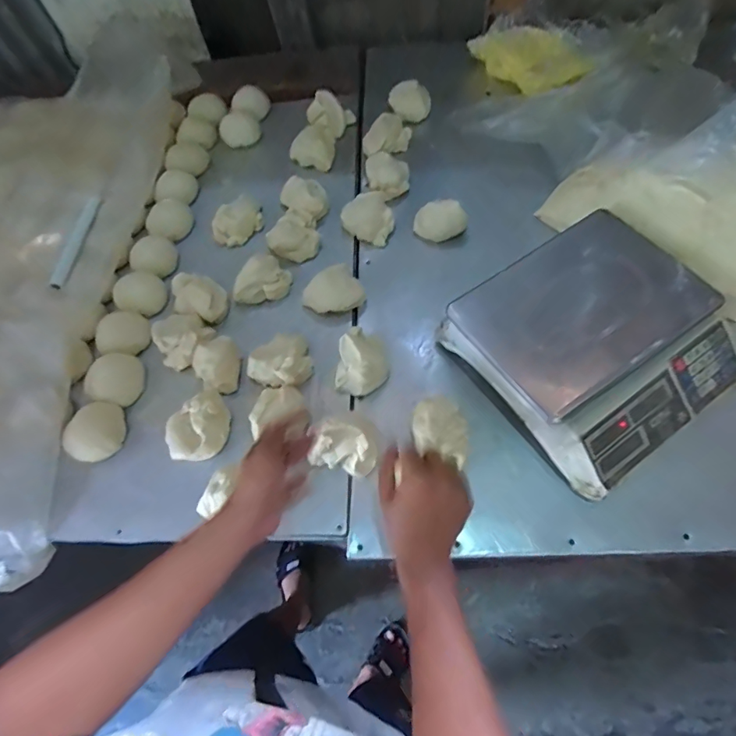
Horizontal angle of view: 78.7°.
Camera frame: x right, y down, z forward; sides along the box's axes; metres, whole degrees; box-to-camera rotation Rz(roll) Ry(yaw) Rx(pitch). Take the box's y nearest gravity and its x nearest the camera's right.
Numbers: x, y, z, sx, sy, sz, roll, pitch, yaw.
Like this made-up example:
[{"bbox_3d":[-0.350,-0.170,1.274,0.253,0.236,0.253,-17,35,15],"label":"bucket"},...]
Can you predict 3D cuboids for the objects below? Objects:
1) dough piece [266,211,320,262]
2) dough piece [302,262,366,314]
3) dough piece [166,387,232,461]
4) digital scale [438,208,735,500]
[{"bbox_3d":[-0.139,-0.242,0.844,0.088,0.047,0.090,33,70,21],"label":"dough piece"},{"bbox_3d":[-0.064,-0.134,0.780,0.102,0.065,0.080,-20,62,-4],"label":"dough piece"},{"bbox_3d":[-0.258,0.095,0.687,0.103,0.054,0.090,-30,63,-10],"label":"dough piece"},{"bbox_3d":[0.331,-0.033,0.662,0.324,0.122,0.318,-32,63,-11],"label":"digital scale"}]

